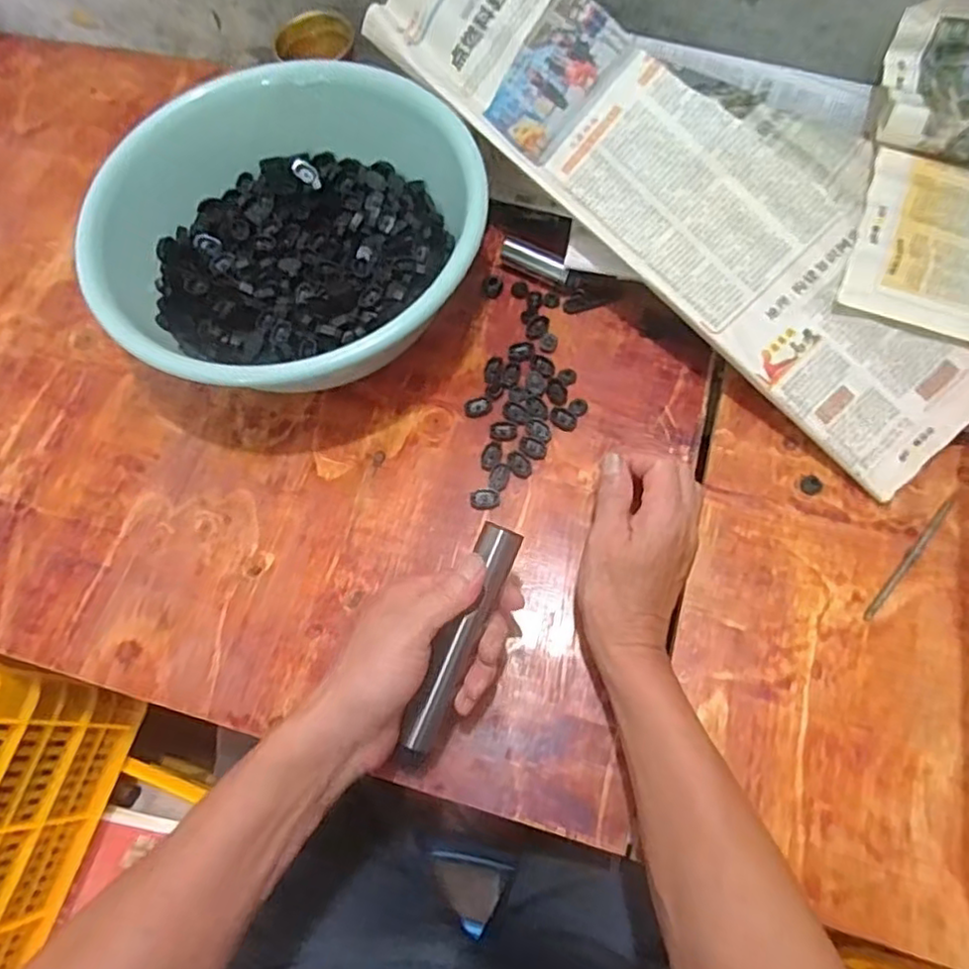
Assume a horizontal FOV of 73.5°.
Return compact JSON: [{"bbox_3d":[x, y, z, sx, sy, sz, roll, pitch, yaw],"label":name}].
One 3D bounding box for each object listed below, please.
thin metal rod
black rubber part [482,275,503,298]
[{"bbox_3d":[0.293,0.051,0.446,0.008,0.005,0.109,40,75,16],"label":"thin metal rod"},{"bbox_3d":[0.007,-0.169,0.552,0.018,0.011,0.019,-1,68,2],"label":"black rubber part"}]

